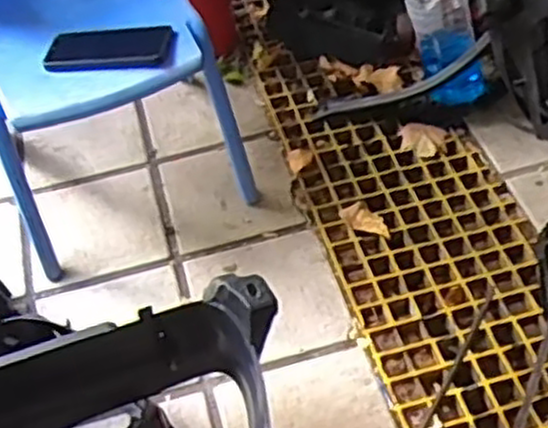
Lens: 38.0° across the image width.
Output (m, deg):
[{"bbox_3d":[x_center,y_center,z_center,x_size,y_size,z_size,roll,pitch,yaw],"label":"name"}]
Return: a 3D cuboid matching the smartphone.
[{"bbox_3d":[-0.213,-0.213,1.030,0.158,0.011,0.076,-2,54,5],"label":"smartphone"}]

